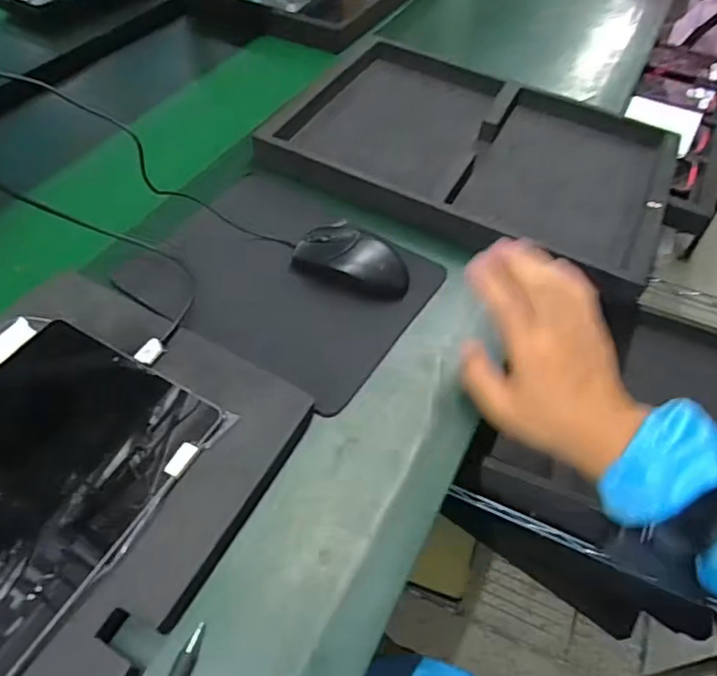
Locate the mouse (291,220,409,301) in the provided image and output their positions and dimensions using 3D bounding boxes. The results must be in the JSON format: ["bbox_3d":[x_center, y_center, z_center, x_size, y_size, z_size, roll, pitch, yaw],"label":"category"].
[{"bbox_3d":[0.000,-0.083,0.551,0.117,0.033,0.078,20,53,10],"label":"mouse"}]

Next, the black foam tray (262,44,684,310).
[{"bbox_3d":[0.143,-0.228,0.672,0.438,0.047,0.350,22,53,12],"label":"black foam tray"}]

